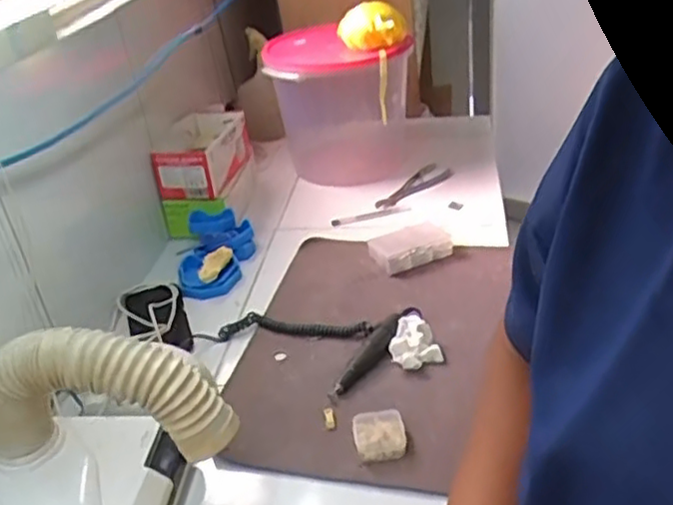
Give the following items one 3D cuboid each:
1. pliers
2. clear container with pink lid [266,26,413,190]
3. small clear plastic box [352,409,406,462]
[{"bbox_3d":[0.149,-0.126,1.294,0.058,0.013,0.203,18,39,35],"label":"pliers"},{"bbox_3d":[0.011,-0.280,1.337,0.259,0.262,0.246,-6,31,2],"label":"clear container with pink lid"},{"bbox_3d":[0.049,0.206,0.773,0.056,0.020,0.056,-9,31,-3],"label":"small clear plastic box"}]

